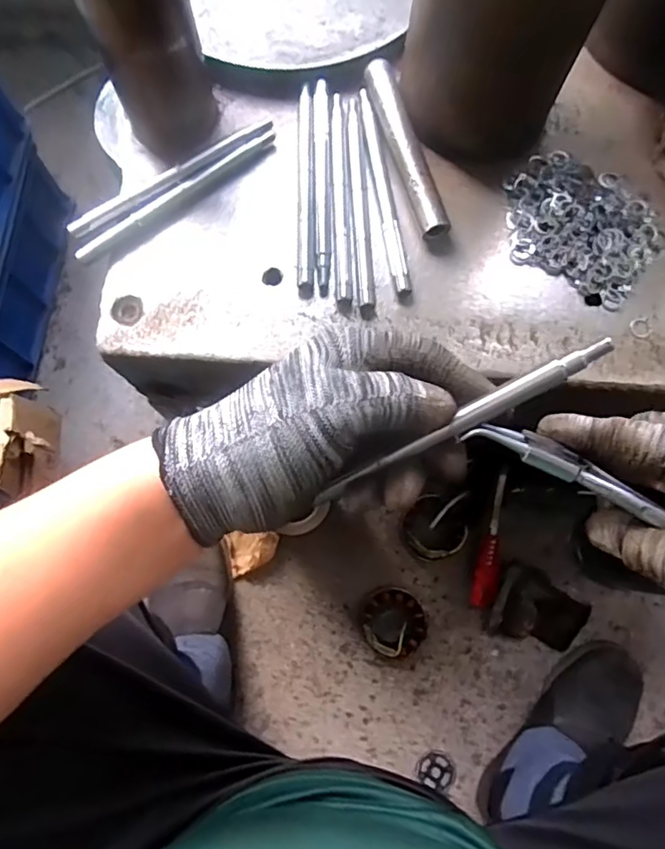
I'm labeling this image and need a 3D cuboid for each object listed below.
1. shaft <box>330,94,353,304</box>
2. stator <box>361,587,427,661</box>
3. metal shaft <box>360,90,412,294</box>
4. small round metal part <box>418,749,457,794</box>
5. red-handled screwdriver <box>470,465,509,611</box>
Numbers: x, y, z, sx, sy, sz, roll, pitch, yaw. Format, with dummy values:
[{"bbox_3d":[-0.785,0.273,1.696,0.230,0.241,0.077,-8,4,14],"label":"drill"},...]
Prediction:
[{"bbox_3d":[0.005,-0.162,0.398,0.011,0.007,0.157,-2,77,-1],"label":"shaft"},{"bbox_3d":[0.081,0.260,0.742,0.082,0.039,0.082,0,77,-1],"label":"stator"},{"bbox_3d":[0.036,-0.167,0.401,0.012,0.010,0.158,-9,77,-3],"label":"metal shaft"},{"bbox_3d":[0.136,0.446,0.723,0.047,0.009,0.044,0,77,-1],"label":"small round metal part"},{"bbox_3d":[0.218,0.154,0.759,0.036,0.024,0.187,10,92,1],"label":"red-handled screwdriver"}]

